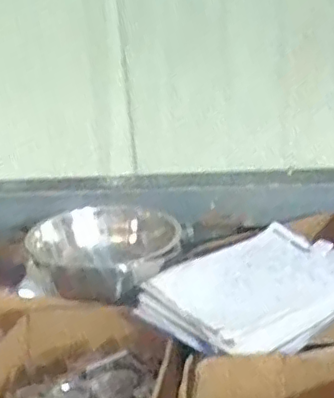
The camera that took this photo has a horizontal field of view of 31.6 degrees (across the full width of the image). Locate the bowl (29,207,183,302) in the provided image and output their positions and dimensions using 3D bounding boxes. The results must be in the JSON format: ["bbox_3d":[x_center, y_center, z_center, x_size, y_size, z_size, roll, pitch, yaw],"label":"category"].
[{"bbox_3d":[-0.103,0.086,0.983,0.221,0.096,0.188,1,17,20],"label":"bowl"}]

